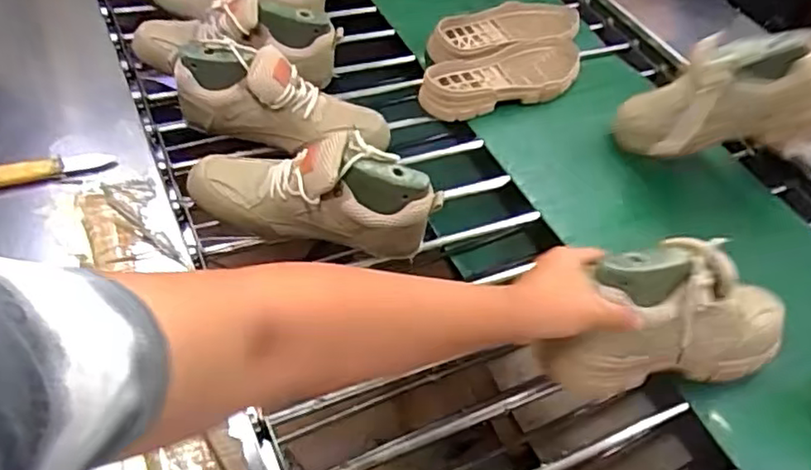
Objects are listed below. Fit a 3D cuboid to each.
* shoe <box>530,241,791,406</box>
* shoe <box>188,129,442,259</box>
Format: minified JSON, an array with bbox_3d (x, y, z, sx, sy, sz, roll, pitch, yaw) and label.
[{"bbox_3d":[0.266,0.075,0.617,0.271,0.135,0.089,-8,50,-13],"label":"shoe"},{"bbox_3d":[-0.102,-0.052,0.696,0.268,0.104,0.090,7,48,0],"label":"shoe"}]

